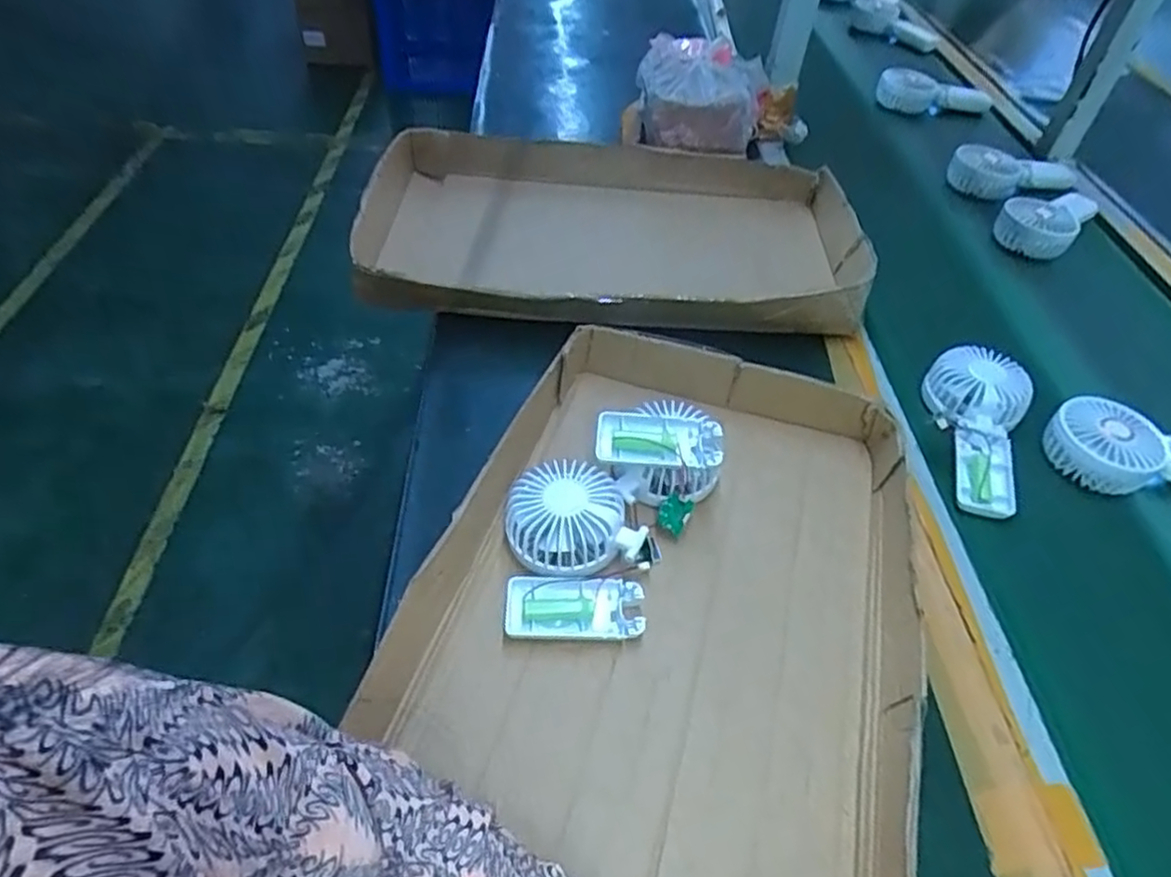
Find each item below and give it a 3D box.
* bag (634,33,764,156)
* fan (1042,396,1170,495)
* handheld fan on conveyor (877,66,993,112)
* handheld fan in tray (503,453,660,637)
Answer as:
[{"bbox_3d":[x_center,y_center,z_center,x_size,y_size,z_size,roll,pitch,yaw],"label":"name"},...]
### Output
[{"bbox_3d":[0.156,-0.462,0.979,0.170,0.090,0.176,8,46,3],"label":"bag"},{"bbox_3d":[0.505,0.010,0.641,0.185,0.051,0.071,4,46,-1],"label":"fan"},{"bbox_3d":[0.600,-0.589,1.232,0.197,0.074,0.039,4,46,0],"label":"handheld fan on conveyor"},{"bbox_3d":[-0.003,0.080,0.527,0.105,0.052,0.124,1,46,-3],"label":"handheld fan in tray"}]

